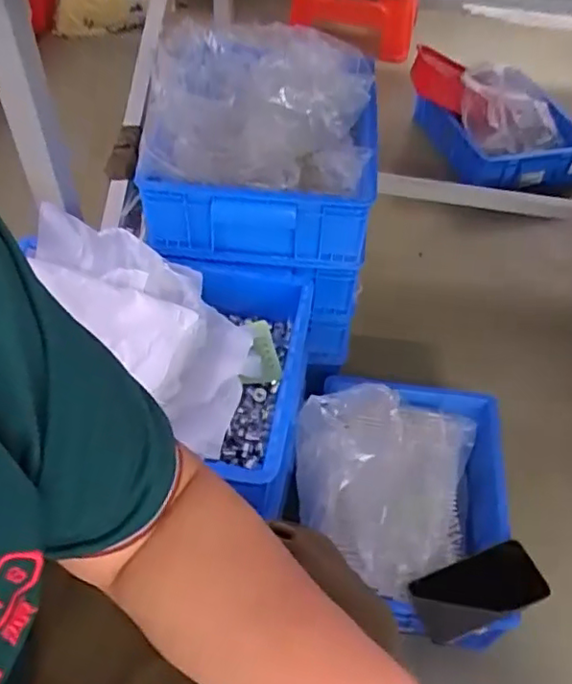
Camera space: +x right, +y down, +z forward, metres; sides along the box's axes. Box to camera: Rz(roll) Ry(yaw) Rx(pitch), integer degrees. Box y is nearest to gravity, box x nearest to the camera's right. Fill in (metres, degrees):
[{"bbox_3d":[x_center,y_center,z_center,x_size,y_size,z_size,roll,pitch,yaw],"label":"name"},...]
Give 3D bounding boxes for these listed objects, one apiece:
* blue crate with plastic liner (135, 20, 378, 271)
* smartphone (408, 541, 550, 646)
[{"bbox_3d":[-0.028,-0.295,0.855,0.300,0.154,0.359,4,50,1],"label":"blue crate with plastic liner"},{"bbox_3d":[0.233,0.303,0.730,0.150,0.010,0.075,-23,66,1],"label":"smartphone"}]

